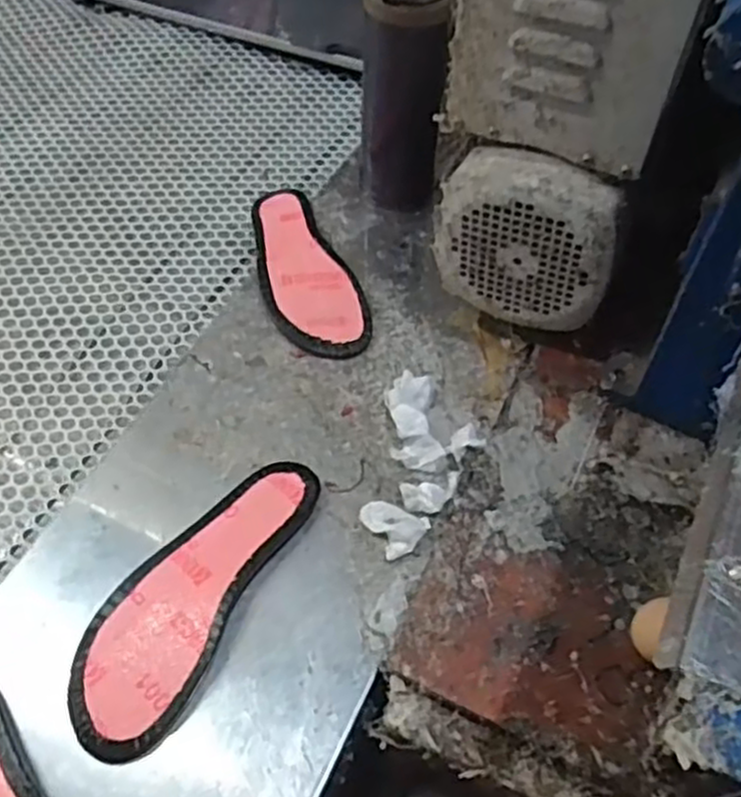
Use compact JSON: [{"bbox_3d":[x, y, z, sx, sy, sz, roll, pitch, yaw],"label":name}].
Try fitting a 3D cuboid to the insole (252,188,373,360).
[{"bbox_3d":[-0.063,-0.123,0.686,0.077,0.017,0.216,-15,56,-15],"label":"insole"}]

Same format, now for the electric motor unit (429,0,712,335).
[{"bbox_3d":[0.144,-0.240,0.527,0.147,0.327,0.190,23,57,14],"label":"electric motor unit"}]

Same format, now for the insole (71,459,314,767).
[{"bbox_3d":[-0.117,0.122,0.506,0.078,0.018,0.213,25,56,13],"label":"insole"}]

